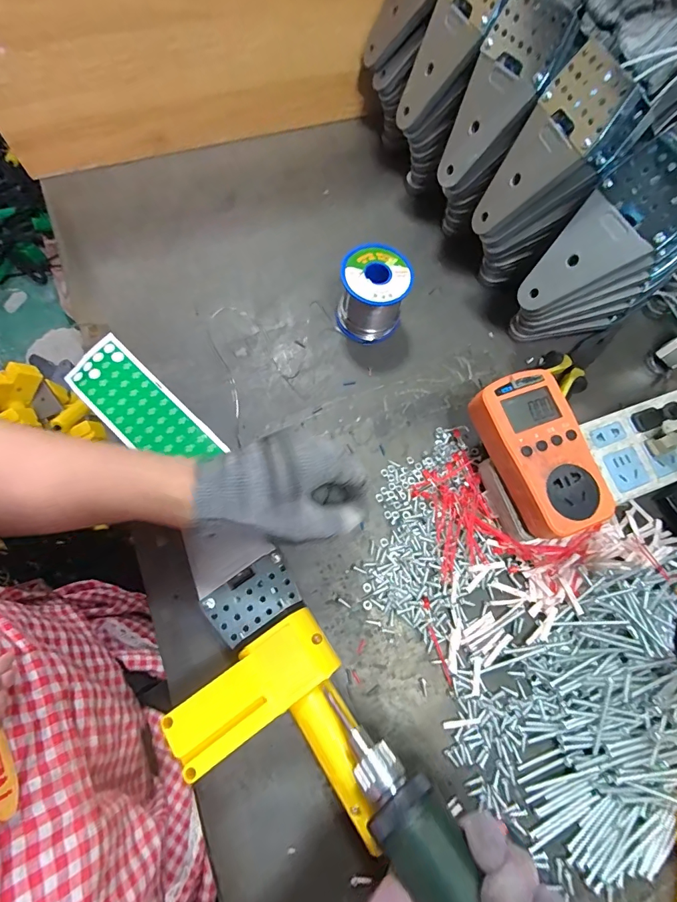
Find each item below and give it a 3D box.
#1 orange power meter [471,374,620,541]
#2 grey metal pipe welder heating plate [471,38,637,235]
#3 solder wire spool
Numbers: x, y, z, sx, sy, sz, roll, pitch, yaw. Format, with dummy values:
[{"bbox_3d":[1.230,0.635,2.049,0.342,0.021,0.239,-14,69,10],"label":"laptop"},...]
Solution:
[{"bbox_3d":[0.162,0.002,0.328,0.069,0.032,0.127,-22,75,-11],"label":"orange power meter"},{"bbox_3d":[0.160,-0.239,0.336,0.011,0.130,0.065,-11,69,-37],"label":"grey metal pipe welder heating plate"},{"bbox_3d":[0.033,-0.152,0.404,0.063,0.064,0.067,1,71,-2],"label":"solder wire spool"}]

